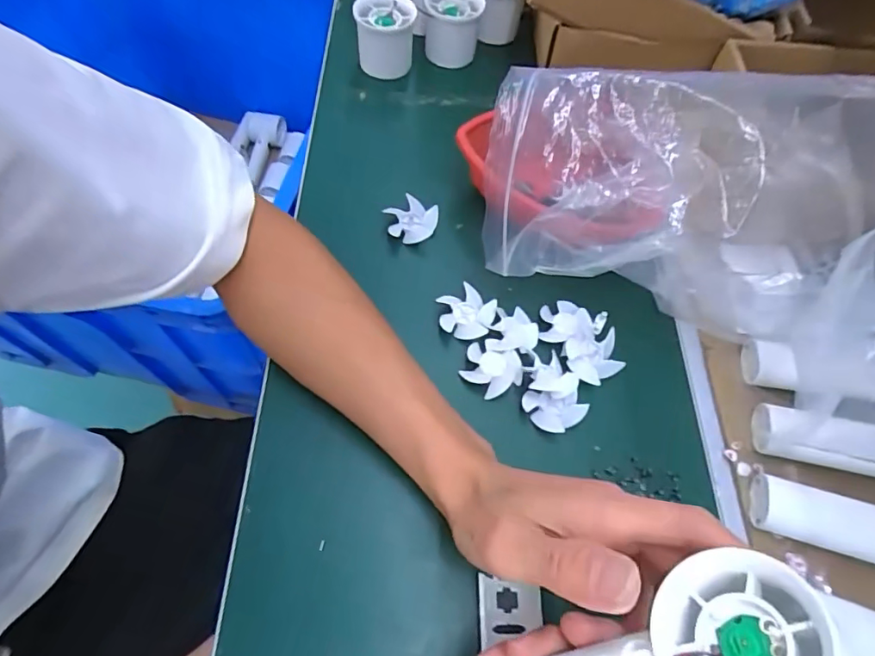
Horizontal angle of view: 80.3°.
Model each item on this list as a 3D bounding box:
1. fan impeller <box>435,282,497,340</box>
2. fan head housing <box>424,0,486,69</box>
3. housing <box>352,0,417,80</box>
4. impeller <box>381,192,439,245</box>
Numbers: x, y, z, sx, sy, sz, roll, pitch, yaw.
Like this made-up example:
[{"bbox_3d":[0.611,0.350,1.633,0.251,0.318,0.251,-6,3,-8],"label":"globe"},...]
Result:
[{"bbox_3d":[0.020,-0.012,0.377,0.040,0.009,0.039,20,62,4],"label":"fan impeller"},{"bbox_3d":[0.014,-0.295,0.509,0.054,0.054,0.060,13,62,0],"label":"fan head housing"},{"bbox_3d":[-0.049,-0.280,0.496,0.055,0.050,0.054,1,66,-2],"label":"housing"},{"bbox_3d":[-0.021,-0.087,0.416,0.042,0.011,0.035,29,63,9],"label":"impeller"}]

